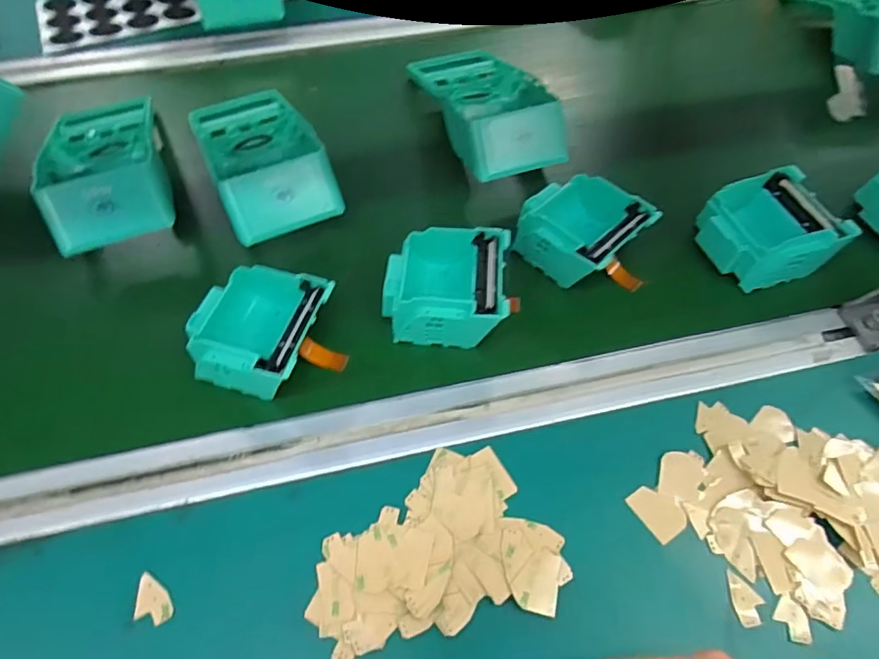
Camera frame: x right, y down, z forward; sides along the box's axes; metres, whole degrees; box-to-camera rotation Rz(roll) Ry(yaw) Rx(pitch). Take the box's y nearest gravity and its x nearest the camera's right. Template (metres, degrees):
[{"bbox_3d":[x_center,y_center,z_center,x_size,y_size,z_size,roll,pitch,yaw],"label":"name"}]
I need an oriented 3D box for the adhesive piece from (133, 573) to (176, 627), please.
[{"bbox_3d":[-0.144,0.136,0.281,0.018,0.004,0.024,4,54,-15],"label":"adhesive piece"}]

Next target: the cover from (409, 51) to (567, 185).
[{"bbox_3d":[0.038,-0.196,0.474,0.087,0.049,0.182,-15,58,-10],"label":"cover"}]

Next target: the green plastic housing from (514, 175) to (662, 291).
[{"bbox_3d":[0.105,-0.067,0.399,0.079,0.037,0.086,-35,63,-20],"label":"green plastic housing"}]

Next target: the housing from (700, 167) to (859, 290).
[{"bbox_3d":[0.235,-0.070,0.399,0.083,0.036,0.073,-19,59,-12],"label":"housing"}]

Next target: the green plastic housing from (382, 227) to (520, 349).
[{"bbox_3d":[0.006,-0.027,0.370,0.081,0.035,0.075,0,57,0],"label":"green plastic housing"}]

